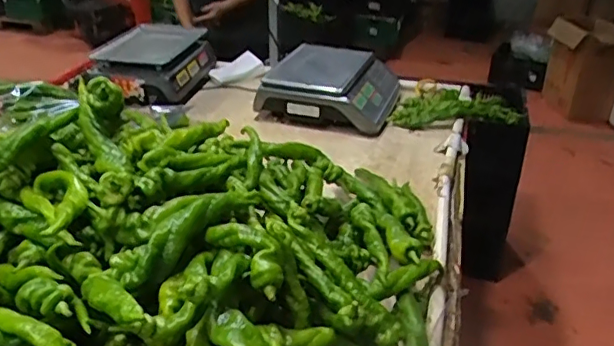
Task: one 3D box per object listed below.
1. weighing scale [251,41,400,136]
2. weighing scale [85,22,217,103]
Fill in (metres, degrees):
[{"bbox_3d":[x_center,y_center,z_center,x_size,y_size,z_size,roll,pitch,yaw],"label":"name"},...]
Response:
[{"bbox_3d":[0.065,-0.237,1.568,0.369,0.123,0.373,8,29,12],"label":"weighing scale"},{"bbox_3d":[-0.464,-0.330,1.713,0.286,0.155,0.343,6,29,9],"label":"weighing scale"}]

